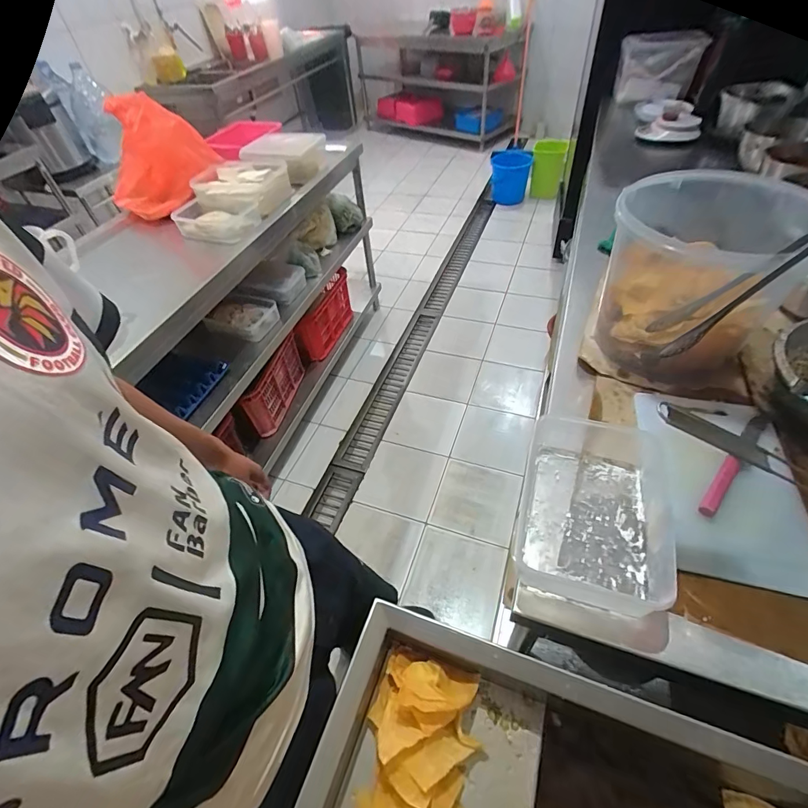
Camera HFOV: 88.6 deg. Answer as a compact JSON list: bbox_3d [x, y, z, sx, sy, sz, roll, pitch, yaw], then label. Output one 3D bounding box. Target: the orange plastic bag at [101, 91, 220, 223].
[{"bbox_3d":[-0.855,-0.862,1.433,0.365,0.304,0.261,-24,50,-14],"label":"orange plastic bag"}]

